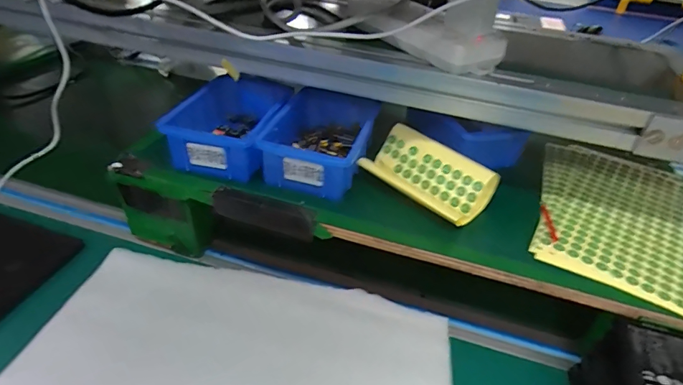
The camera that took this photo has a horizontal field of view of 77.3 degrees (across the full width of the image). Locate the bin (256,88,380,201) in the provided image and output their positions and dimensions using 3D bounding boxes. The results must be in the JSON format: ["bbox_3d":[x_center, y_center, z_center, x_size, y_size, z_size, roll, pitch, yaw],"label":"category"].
[{"bbox_3d":[-0.017,-0.063,0.472,0.095,0.052,0.156,10,38,9],"label":"bin"}]

